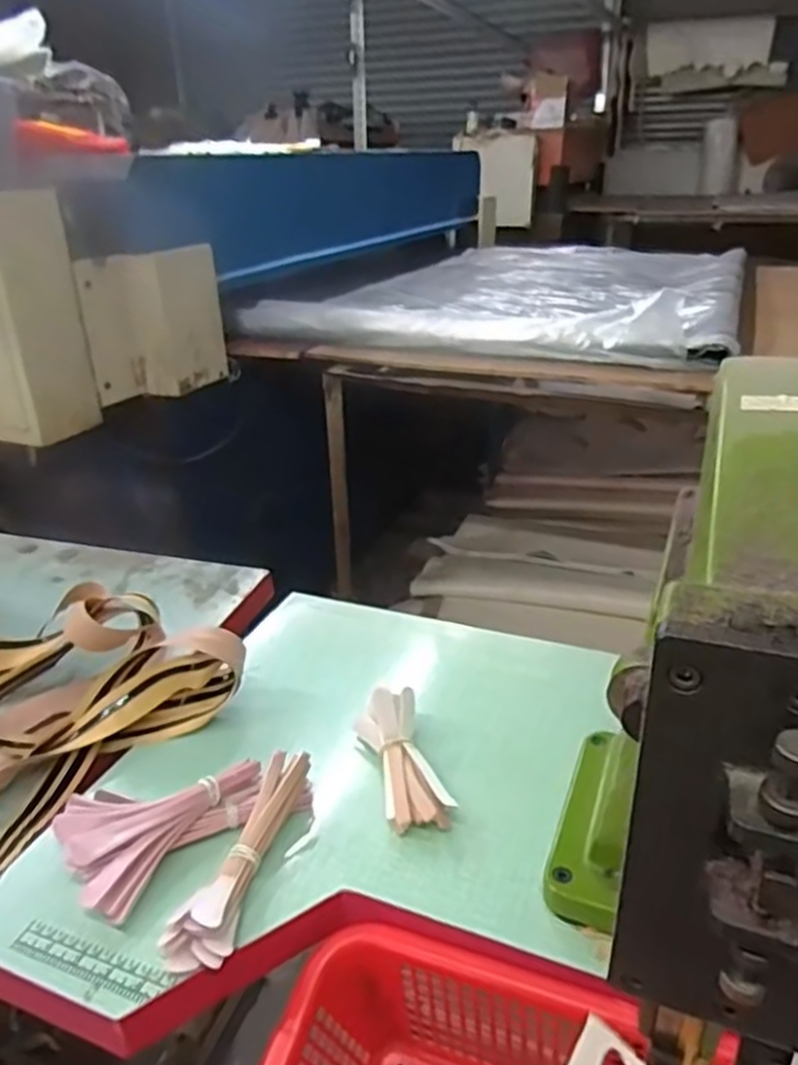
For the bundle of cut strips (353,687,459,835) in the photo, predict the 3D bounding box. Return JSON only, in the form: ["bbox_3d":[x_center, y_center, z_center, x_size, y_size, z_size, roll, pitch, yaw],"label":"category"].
[{"bbox_3d":[0.003,0.195,0.651,0.052,0.047,0.133,-8,27,-13],"label":"bundle of cut strips"}]

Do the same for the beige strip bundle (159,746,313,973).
[{"bbox_3d":[-0.116,0.241,0.566,0.044,0.053,0.166,5,27,13],"label":"beige strip bundle"}]

